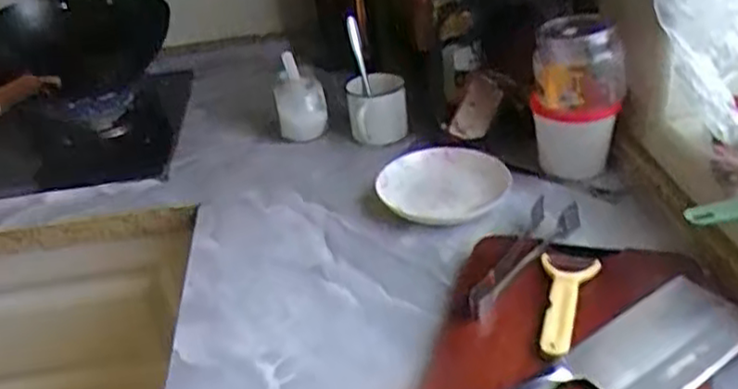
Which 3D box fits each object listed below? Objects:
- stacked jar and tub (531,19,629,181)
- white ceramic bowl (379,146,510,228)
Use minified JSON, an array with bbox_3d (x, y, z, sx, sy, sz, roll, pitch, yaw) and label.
[{"bbox_3d":[0.284,-0.138,0.973,0.110,0.201,0.134,2,32,16],"label":"stacked jar and tub"},{"bbox_3d":[0.100,-0.014,0.967,0.170,0.027,0.168,-6,31,3],"label":"white ceramic bowl"}]

